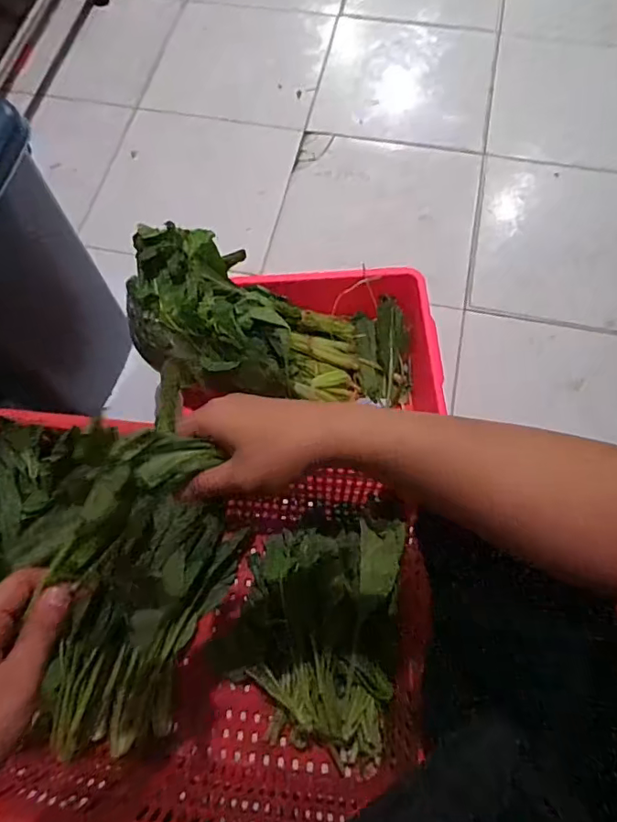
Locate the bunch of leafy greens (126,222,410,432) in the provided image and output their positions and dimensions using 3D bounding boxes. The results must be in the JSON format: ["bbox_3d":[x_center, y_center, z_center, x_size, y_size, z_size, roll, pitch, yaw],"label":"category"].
[{"bbox_3d":[-0.032,-0.116,0.779,0.453,0.128,0.202,7,62,-38],"label":"bunch of leafy greens"}]

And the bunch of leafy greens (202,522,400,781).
[{"bbox_3d":[-0.010,0.310,0.709,0.239,0.133,0.299,6,69,4],"label":"bunch of leafy greens"}]

